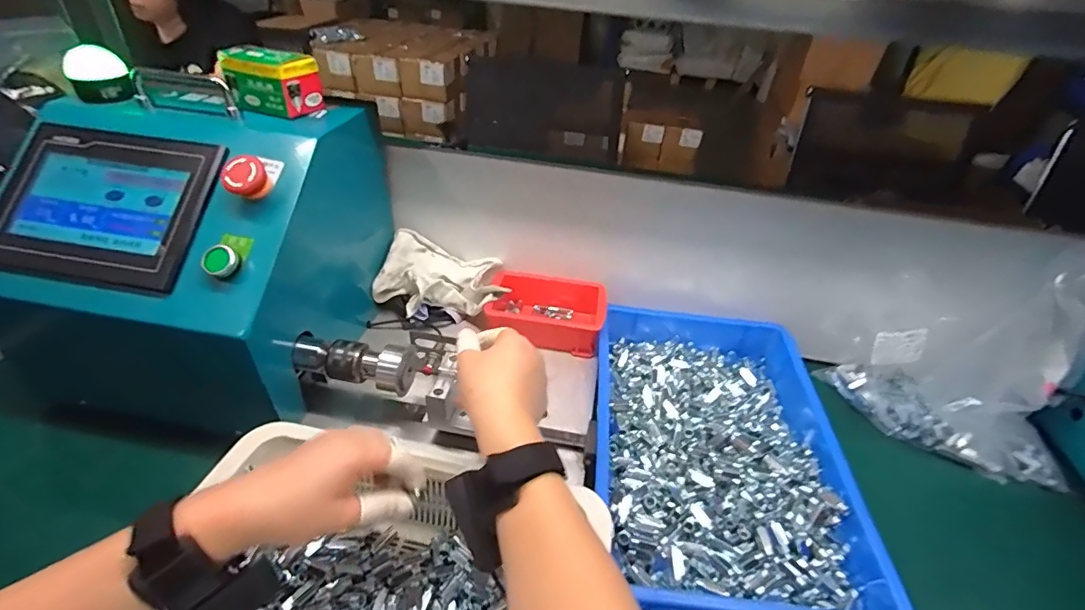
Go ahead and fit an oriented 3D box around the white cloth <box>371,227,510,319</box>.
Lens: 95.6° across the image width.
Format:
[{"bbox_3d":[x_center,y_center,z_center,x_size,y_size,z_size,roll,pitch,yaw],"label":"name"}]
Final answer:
[{"bbox_3d":[-0.133,-0.037,0.660,0.172,0.057,0.108,4,38,-1],"label":"white cloth"}]

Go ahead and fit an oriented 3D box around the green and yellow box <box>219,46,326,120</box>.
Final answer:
[{"bbox_3d":[-0.284,-0.231,0.515,0.082,0.063,0.059,17,40,16],"label":"green and yellow box"}]

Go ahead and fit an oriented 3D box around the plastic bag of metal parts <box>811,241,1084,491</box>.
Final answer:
[{"bbox_3d":[0.483,0.066,0.543,0.230,0.205,0.123,13,39,10],"label":"plastic bag of metal parts"}]

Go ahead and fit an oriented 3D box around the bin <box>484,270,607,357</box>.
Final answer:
[{"bbox_3d":[0.004,0.008,0.651,0.152,0.049,0.099,9,39,6],"label":"bin"}]

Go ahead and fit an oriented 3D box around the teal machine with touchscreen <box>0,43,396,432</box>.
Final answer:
[{"bbox_3d":[-0.387,-0.064,0.570,0.328,0.302,0.305,11,39,8],"label":"teal machine with touchscreen"}]

